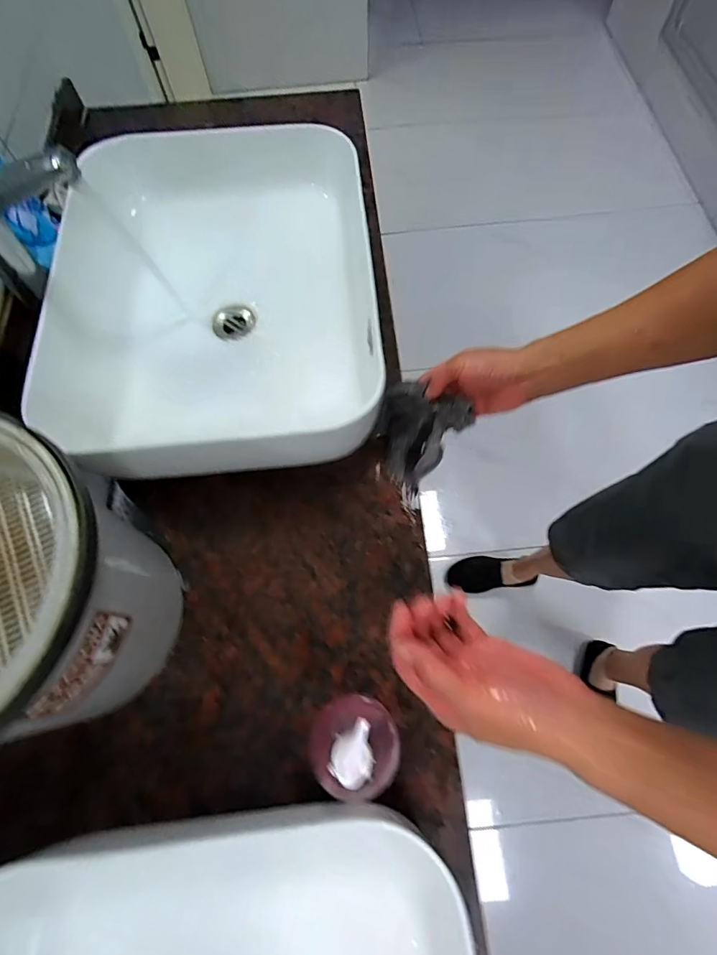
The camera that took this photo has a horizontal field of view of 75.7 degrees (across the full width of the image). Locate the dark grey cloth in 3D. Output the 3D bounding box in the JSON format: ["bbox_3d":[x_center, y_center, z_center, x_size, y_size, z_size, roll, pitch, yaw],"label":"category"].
[{"bbox_3d":[0.072,-0.050,0.554,0.101,0.094,0.082,15,69,8],"label":"dark grey cloth"}]

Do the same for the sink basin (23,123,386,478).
[{"bbox_3d":[-0.188,-0.244,0.623,0.397,0.127,0.492,-6,67,-1],"label":"sink basin"}]

